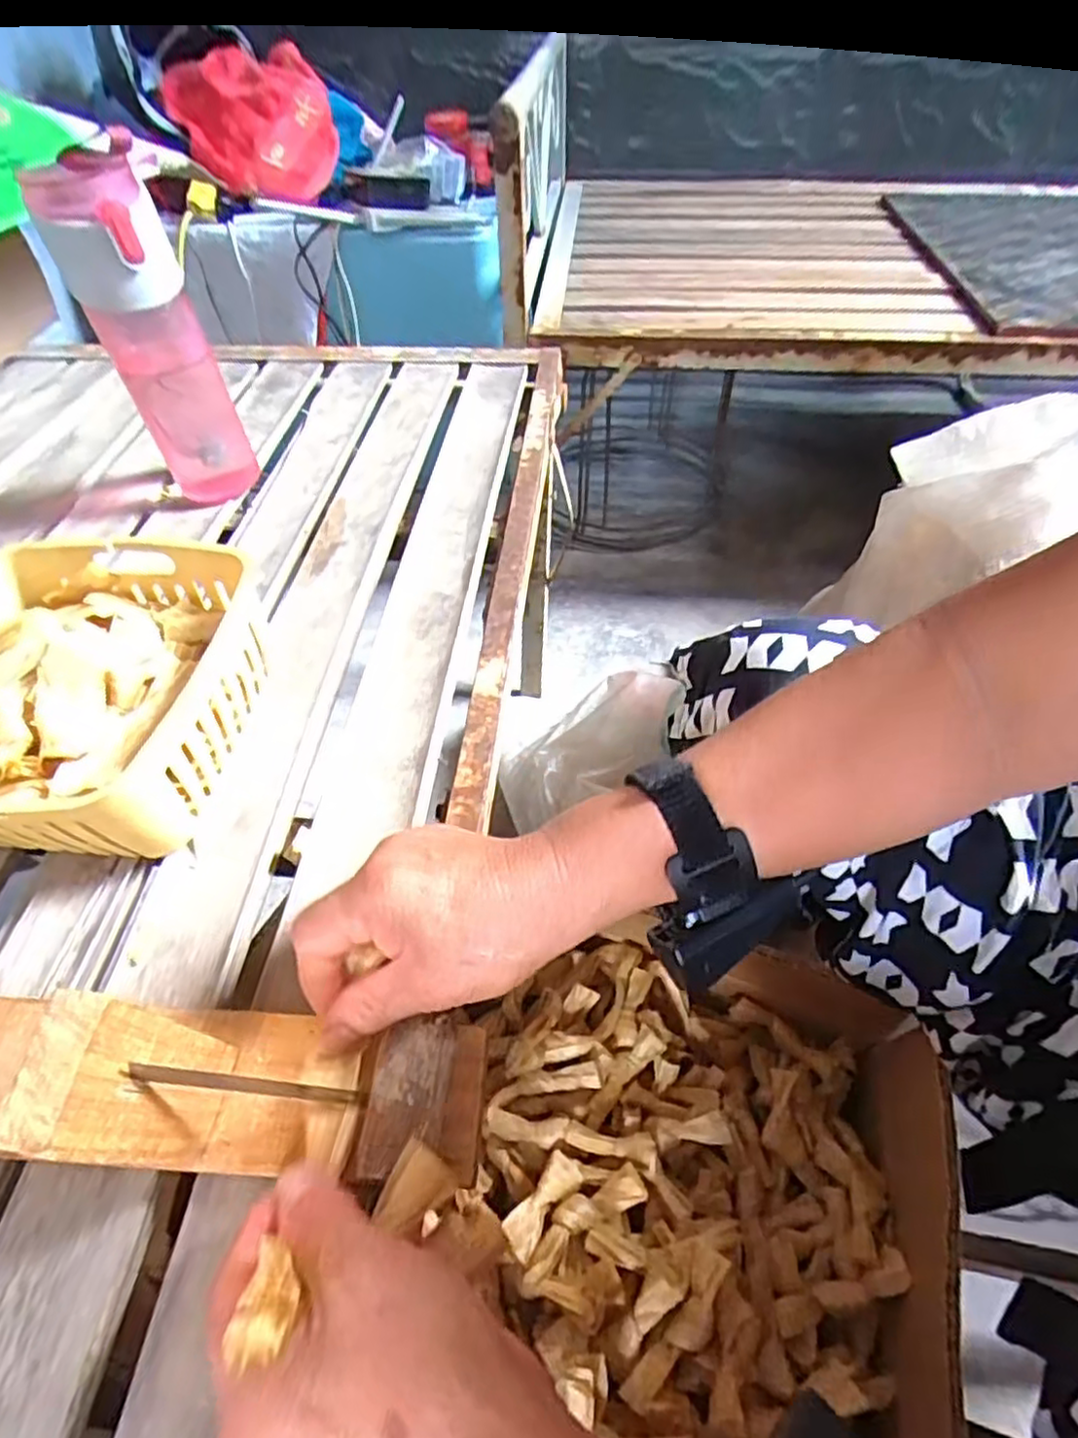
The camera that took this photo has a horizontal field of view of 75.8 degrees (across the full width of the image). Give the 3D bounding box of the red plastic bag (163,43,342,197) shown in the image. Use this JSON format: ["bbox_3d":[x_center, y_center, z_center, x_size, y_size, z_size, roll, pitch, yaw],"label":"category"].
[{"bbox_3d":[-0.419,-0.870,1.037,0.224,0.182,0.133,-15,52,-10],"label":"red plastic bag"}]

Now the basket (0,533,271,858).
[{"bbox_3d":[-0.265,-0.011,0.393,0.189,0.081,0.189,8,52,8],"label":"basket"}]

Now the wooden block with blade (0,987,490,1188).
[{"bbox_3d":[-0.165,0.123,0.249,0.271,0.110,0.069,4,51,5],"label":"wooden block with blade"}]

